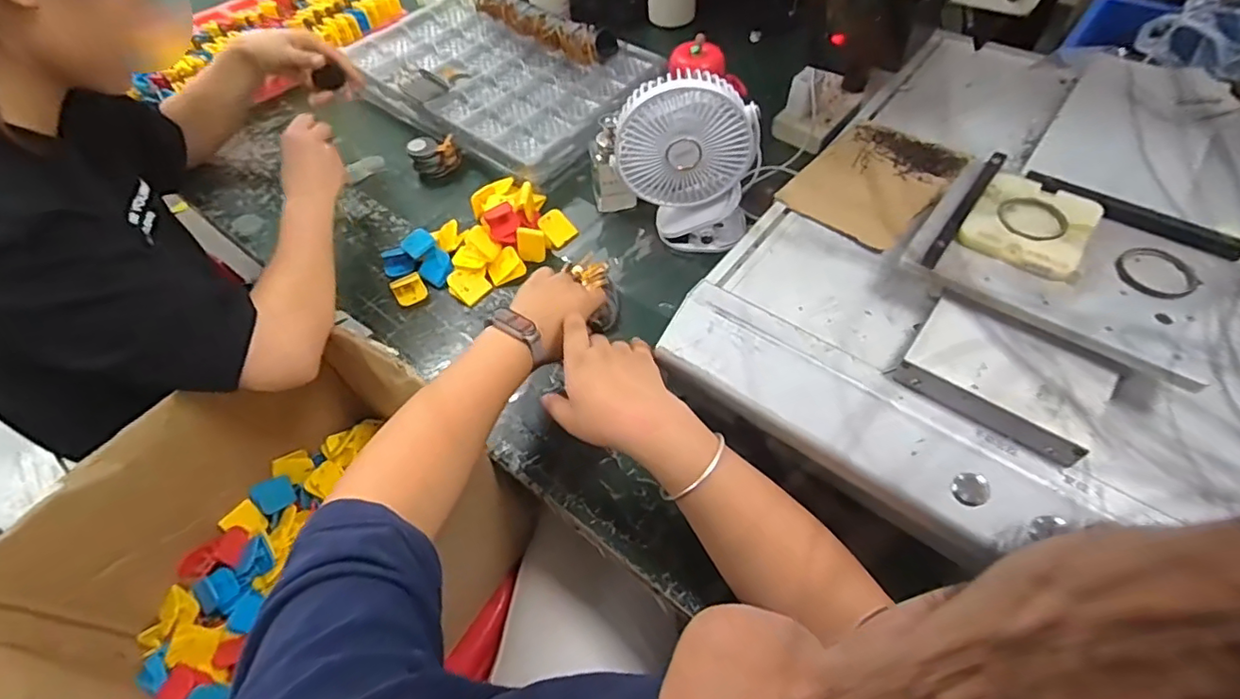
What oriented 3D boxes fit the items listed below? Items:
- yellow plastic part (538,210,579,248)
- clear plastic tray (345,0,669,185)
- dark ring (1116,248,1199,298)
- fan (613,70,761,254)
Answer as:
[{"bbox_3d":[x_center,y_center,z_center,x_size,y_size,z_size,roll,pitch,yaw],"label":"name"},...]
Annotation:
[{"bbox_3d":[-0.080,-0.155,0.732,0.043,0.010,0.045,-42,92,-22],"label":"yellow plastic part"},{"bbox_3d":[-0.196,-0.431,0.898,0.473,0.040,0.306,30,62,22],"label":"clear plastic tray"},{"bbox_3d":[0.382,-0.054,0.411,0.049,0.005,0.049,-2,49,2],"label":"dark ring"},{"bbox_3d":[0.075,-0.200,0.649,0.154,0.191,0.068,-2,55,2],"label":"fan"}]

